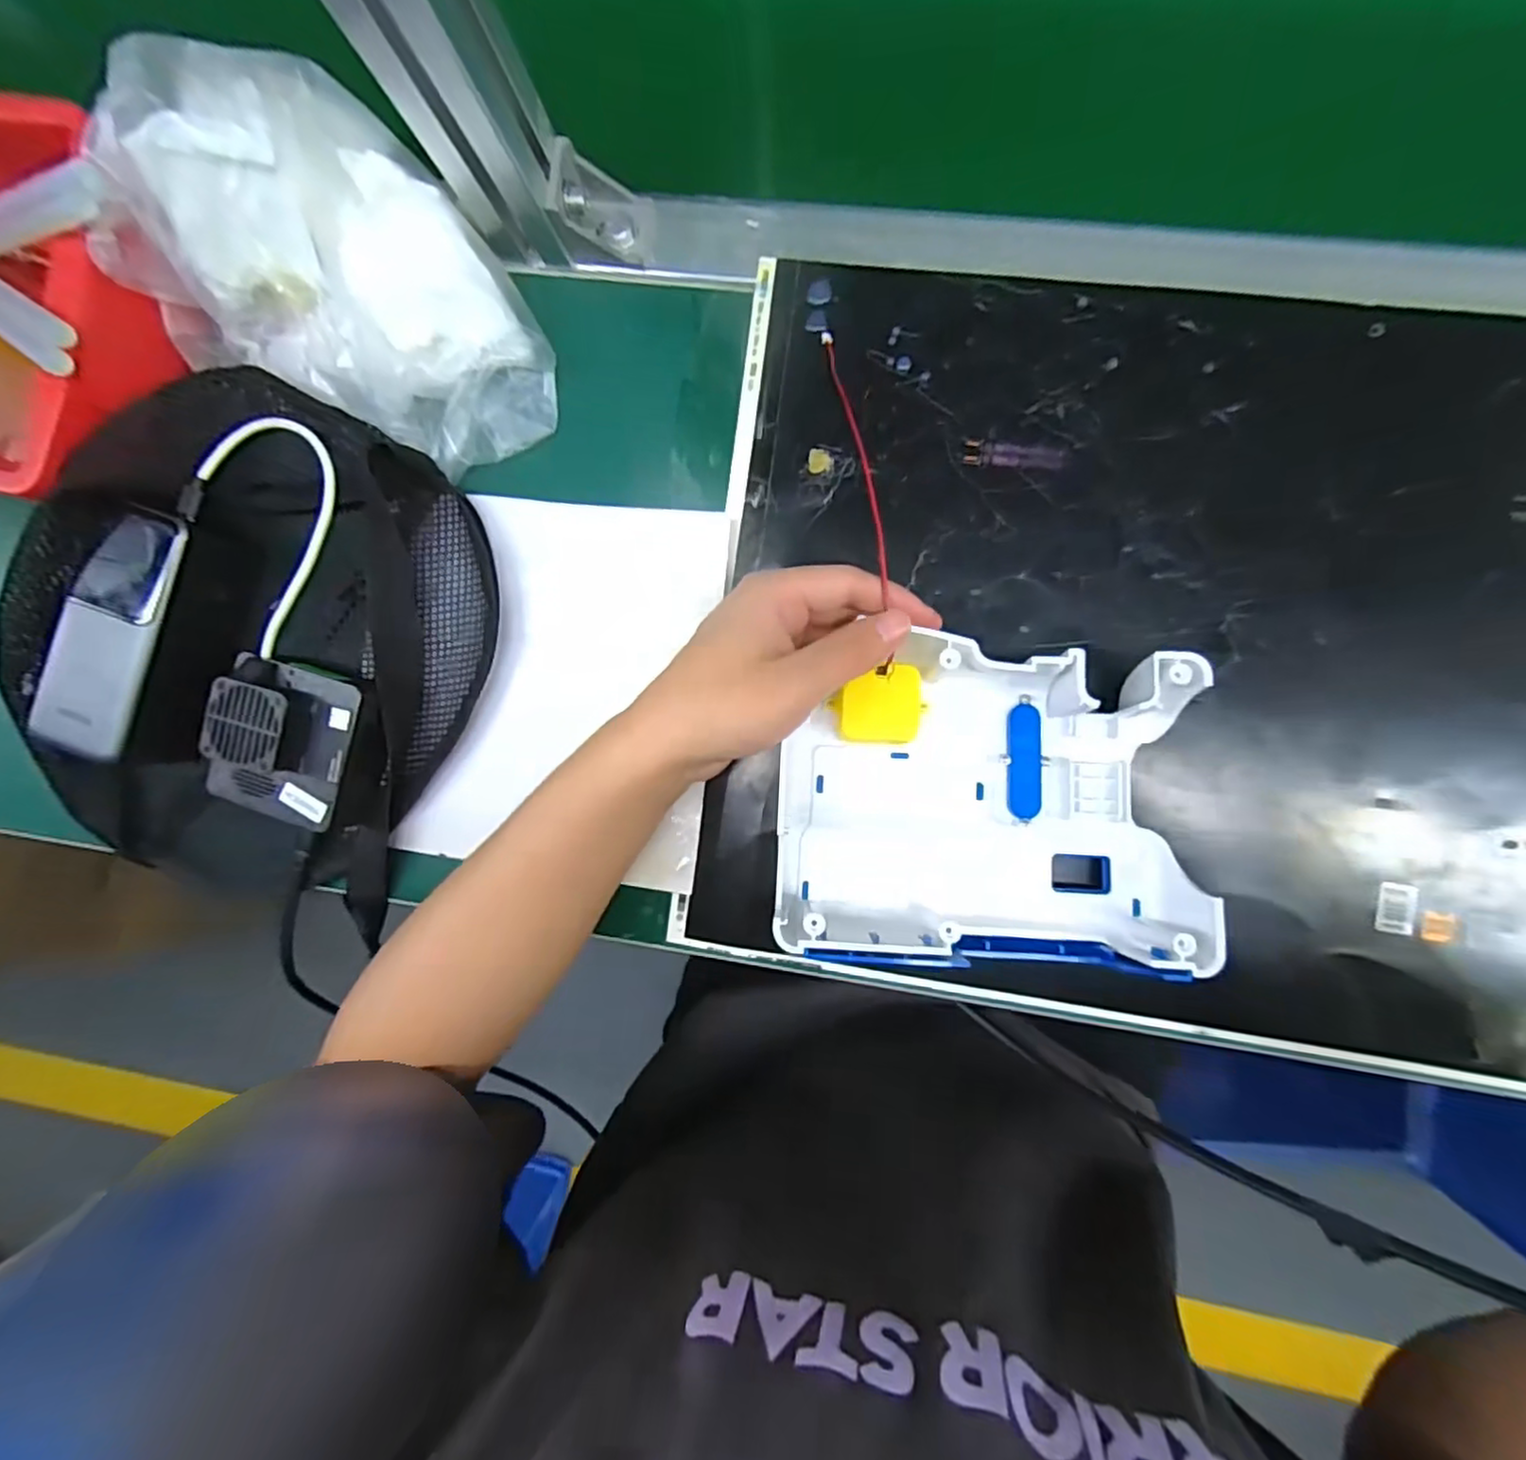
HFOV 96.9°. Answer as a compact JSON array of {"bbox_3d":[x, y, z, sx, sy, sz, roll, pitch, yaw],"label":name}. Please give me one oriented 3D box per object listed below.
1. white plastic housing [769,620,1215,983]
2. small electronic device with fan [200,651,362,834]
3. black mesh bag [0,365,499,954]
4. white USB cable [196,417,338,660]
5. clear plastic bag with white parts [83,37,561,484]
[{"bbox_3d":[0.103,0.033,0.301,0.186,0.051,0.138,8,92,5],"label":"white plastic housing"},{"bbox_3d":[-0.240,0.008,0.336,0.066,0.021,0.077,14,98,-3],"label":"small electronic device with fan"},{"bbox_3d":[-0.265,-0.033,0.357,0.211,0.071,0.271,29,94,4],"label":"black mesh bag"},{"bbox_3d":[-0.238,-0.102,0.331,0.069,0.012,0.112,-20,88,6],"label":"white USB cable"},{"bbox_3d":[-0.196,-0.209,0.322,0.180,0.096,0.136,37,94,3],"label":"clear plastic bag with white parts"}]

